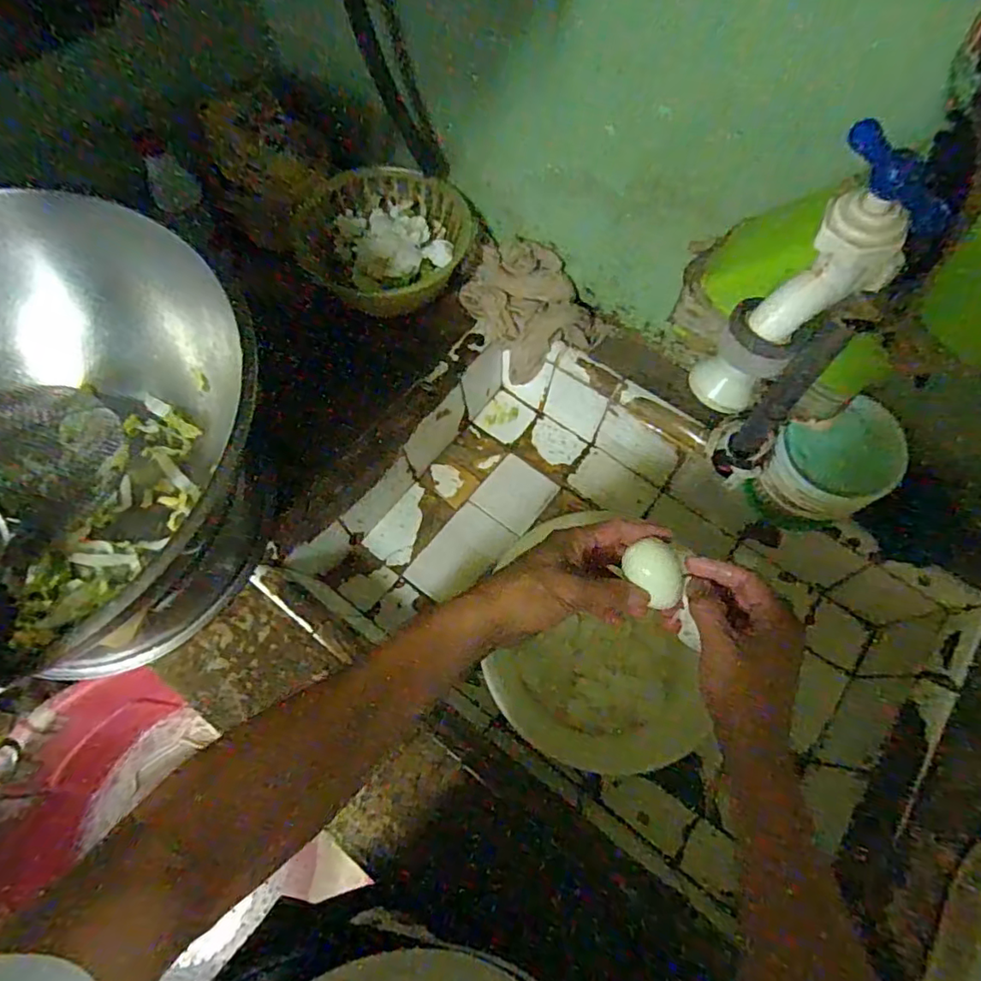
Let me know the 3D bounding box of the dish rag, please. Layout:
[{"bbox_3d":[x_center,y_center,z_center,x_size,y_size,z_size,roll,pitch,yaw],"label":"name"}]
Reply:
[{"bbox_3d":[0.052,-0.215,0.710,0.111,0.146,0.150,-38,71,-16],"label":"dish rag"}]

